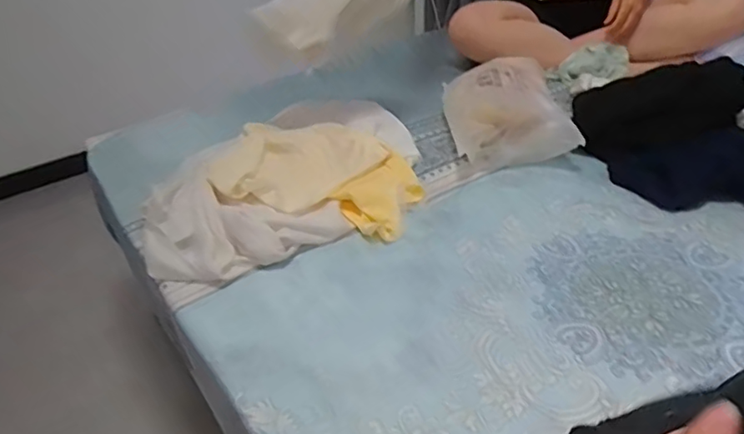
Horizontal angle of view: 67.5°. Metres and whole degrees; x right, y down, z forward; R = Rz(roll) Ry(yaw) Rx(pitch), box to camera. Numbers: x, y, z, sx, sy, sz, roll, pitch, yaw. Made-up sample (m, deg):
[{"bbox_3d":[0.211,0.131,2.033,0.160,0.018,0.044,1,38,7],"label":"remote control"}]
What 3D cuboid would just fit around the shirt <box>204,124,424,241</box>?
[{"bbox_3d":[-0.077,-0.082,0.863,0.303,0.080,0.230,8,36,19],"label":"shirt"}]

